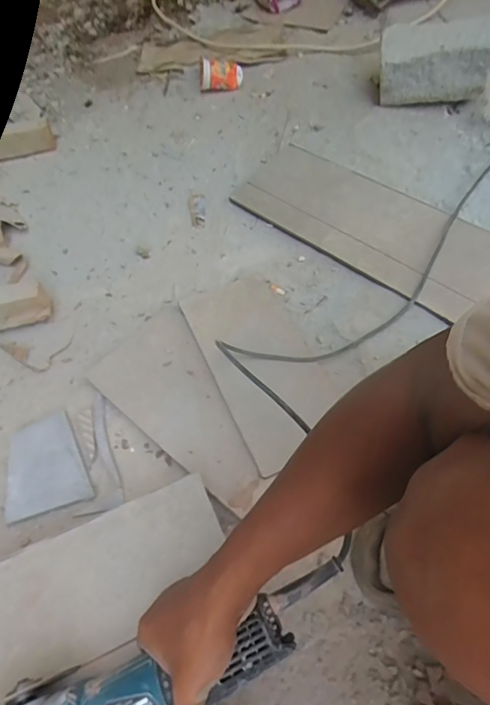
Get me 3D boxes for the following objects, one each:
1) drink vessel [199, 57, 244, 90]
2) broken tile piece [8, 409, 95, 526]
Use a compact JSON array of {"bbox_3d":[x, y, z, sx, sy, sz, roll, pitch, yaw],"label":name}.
[{"bbox_3d":[-0.060,-0.691,1.087,0.108,0.061,0.064,-2,58,2],"label":"drink vessel"},{"bbox_3d":[-0.271,0.148,0.594,0.106,0.012,0.129,-16,59,-6],"label":"broken tile piece"}]

